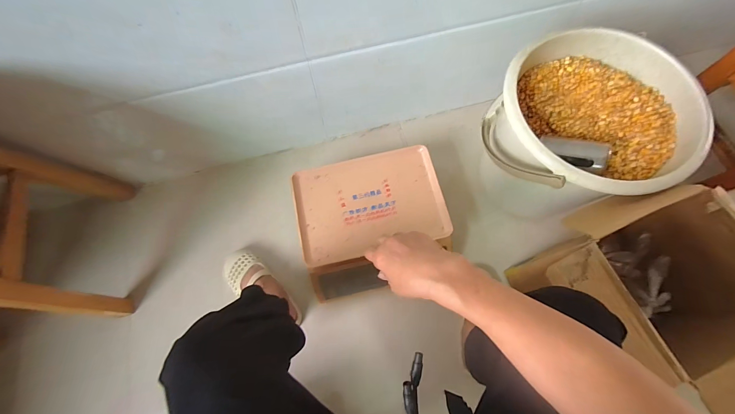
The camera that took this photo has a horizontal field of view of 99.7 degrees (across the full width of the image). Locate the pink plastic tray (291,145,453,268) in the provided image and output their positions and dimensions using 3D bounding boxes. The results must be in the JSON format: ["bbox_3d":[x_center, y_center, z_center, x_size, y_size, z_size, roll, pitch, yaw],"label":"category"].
[{"bbox_3d":[0.004,-0.010,0.708,0.326,0.019,0.226,-12,72,-3],"label":"pink plastic tray"}]

